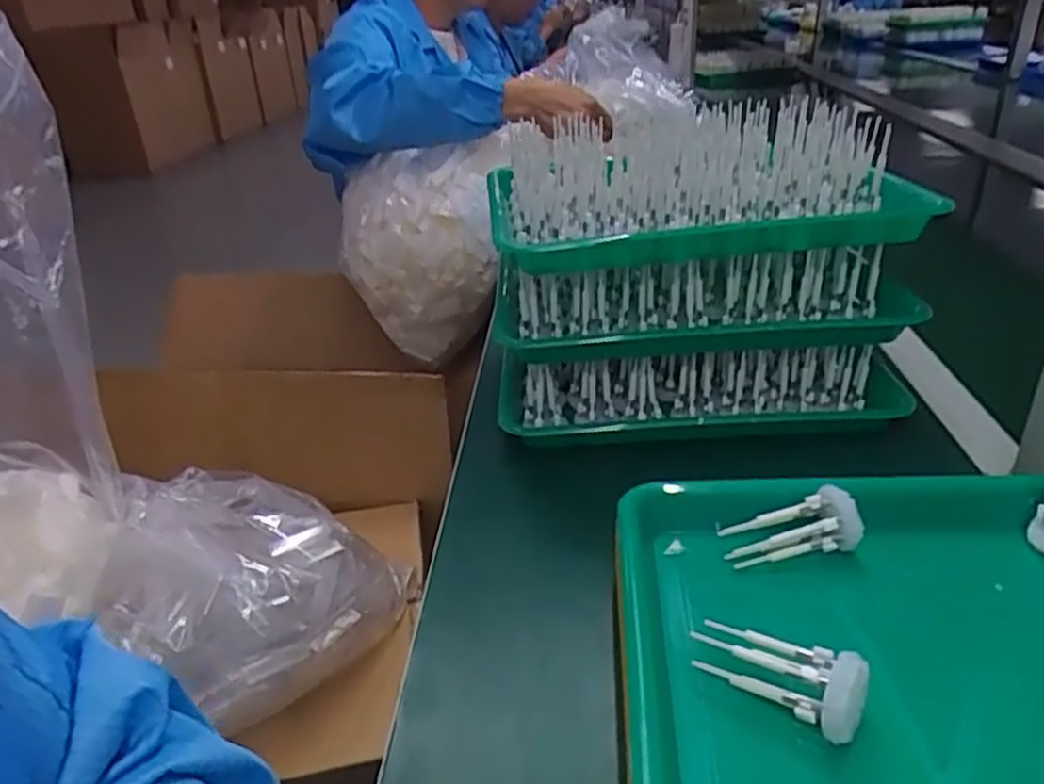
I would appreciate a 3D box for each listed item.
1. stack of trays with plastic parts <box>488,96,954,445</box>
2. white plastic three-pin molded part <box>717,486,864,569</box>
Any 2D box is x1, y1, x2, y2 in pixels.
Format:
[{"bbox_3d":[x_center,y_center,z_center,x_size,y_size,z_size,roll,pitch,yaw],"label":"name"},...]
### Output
[{"bbox_3d":[0.138,-0.107,0.650,0.321,0.207,0.228,-4,29,-1],"label":"stack of trays with plastic parts"},{"bbox_3d":[0.156,0.081,0.437,0.076,0.028,0.023,-20,27,11],"label":"white plastic three-pin molded part"}]

